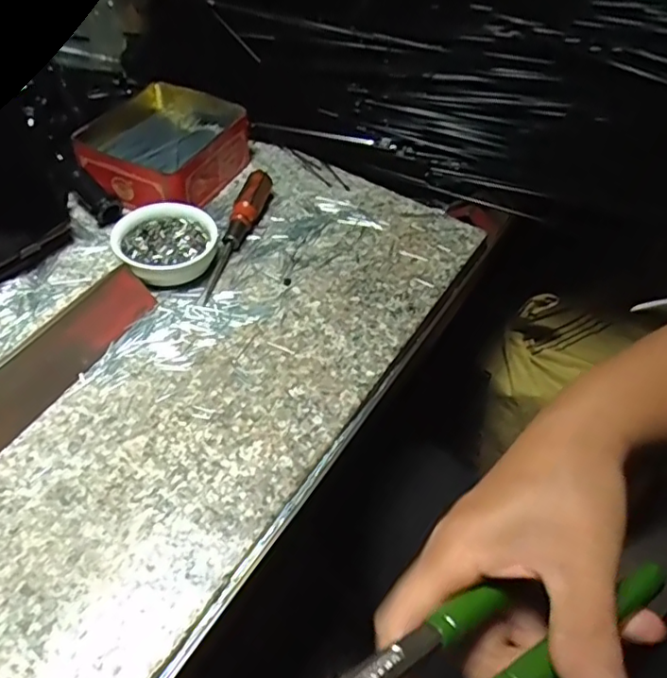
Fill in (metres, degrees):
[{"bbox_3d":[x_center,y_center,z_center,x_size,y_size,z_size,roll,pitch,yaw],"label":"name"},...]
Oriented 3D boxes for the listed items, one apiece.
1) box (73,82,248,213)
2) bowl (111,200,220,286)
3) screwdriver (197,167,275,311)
[{"bbox_3d":[-0.142,-0.162,0.488,0.109,0.038,0.128,21,50,12],"label":"box"},{"bbox_3d":[-0.121,-0.069,0.425,0.070,0.029,0.063,-17,53,-19],"label":"bowl"},{"bbox_3d":[-0.078,-0.081,0.443,0.018,0.025,0.136,15,49,7],"label":"screwdriver"}]

